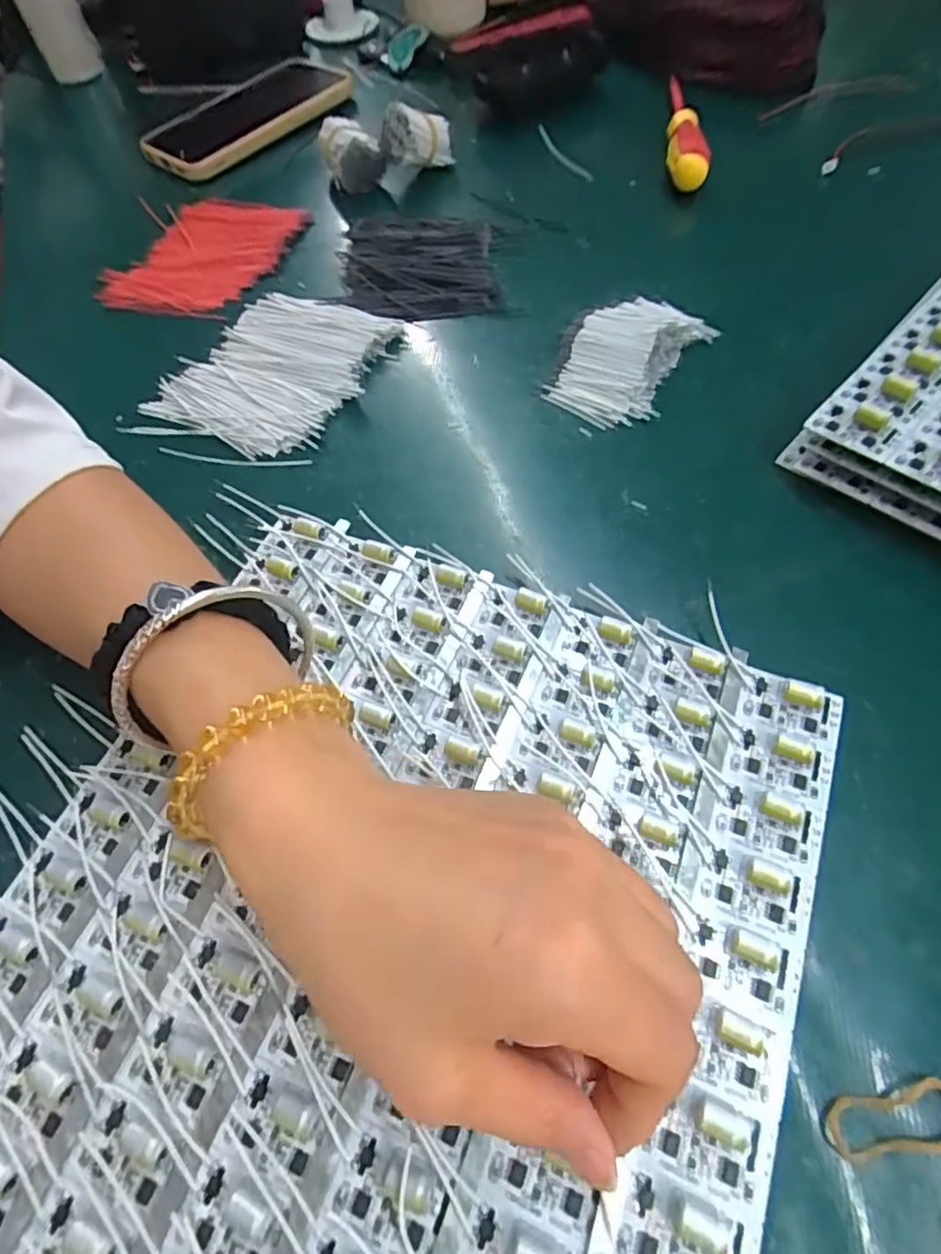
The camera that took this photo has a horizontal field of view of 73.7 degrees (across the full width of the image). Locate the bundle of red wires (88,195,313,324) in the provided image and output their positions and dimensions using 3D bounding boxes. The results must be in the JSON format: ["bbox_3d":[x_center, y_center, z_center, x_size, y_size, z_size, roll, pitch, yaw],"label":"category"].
[{"bbox_3d":[-0.178,-0.247,0.416,0.106,0.013,0.112,15,61,12],"label":"bundle of red wires"}]

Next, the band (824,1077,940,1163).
[{"bbox_3d":[0.114,0.133,0.168,0.036,0.004,0.015,-11,59,-4],"label":"band"}]

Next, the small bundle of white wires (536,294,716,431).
[{"bbox_3d":[0.083,-0.143,0.328,0.058,0.016,0.093,28,64,19],"label":"small bundle of white wires"}]

